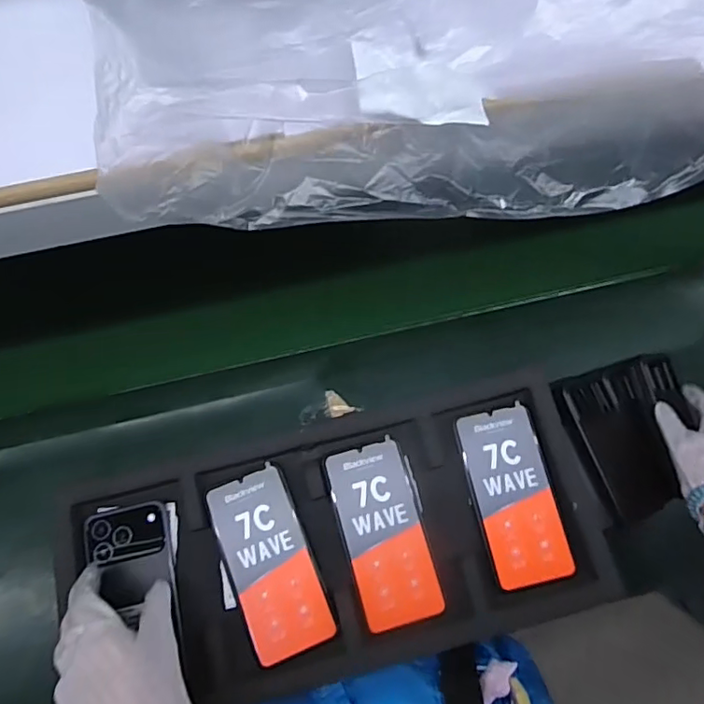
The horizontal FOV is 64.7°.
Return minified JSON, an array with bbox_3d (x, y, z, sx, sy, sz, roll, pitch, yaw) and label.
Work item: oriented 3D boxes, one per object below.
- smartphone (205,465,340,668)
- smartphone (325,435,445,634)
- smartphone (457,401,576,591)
[{"bbox_3d":[-0.073,0.188,0.498,0.074,0.007,0.156,-21,73,-8],"label":"smartphone"},{"bbox_3d":[0.029,0.164,0.506,0.070,0.009,0.156,-15,72,-6],"label":"smartphone"},{"bbox_3d":[0.151,0.133,0.516,0.071,0.008,0.155,-12,72,-5],"label":"smartphone"}]

